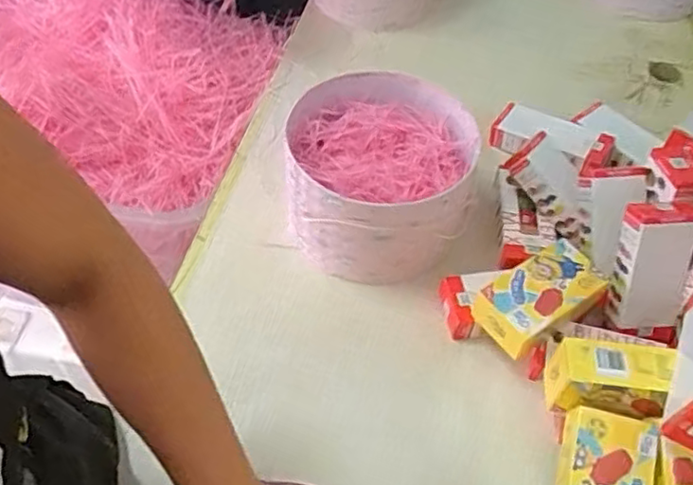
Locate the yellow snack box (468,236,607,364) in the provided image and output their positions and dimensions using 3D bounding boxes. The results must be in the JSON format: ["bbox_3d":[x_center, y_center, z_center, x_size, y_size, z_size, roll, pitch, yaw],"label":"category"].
[{"bbox_3d":[0.209,0.057,0.690,0.139,0.040,0.076,-27,59,-22],"label":"yellow snack box"}]

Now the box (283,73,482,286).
[{"bbox_3d":[0.039,-0.082,0.782,0.210,0.143,0.228,2,52,-2],"label":"box"}]

